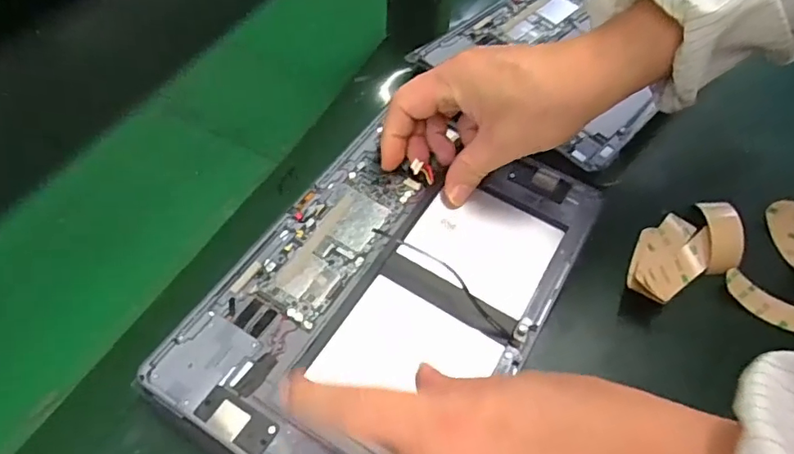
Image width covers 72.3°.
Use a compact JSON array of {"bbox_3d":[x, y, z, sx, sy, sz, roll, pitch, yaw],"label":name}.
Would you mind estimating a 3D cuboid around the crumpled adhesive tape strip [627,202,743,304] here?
[{"bbox_3d":[0.184,0.014,0.355,0.086,0.022,0.048,-21,57,-15],"label":"crumpled adhesive tape strip"}]

